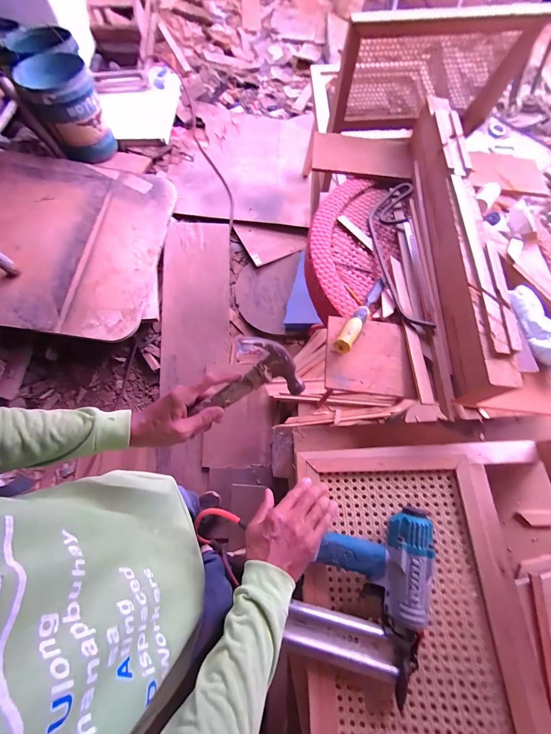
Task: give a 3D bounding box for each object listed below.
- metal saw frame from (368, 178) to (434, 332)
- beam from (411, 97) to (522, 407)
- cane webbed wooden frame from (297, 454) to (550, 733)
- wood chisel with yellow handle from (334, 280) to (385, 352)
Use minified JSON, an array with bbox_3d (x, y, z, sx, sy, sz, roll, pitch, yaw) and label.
[{"bbox_3d":[0.274,-0.261,0.648,0.095,0.041,0.421,3,67,0],"label":"metal saw frame"},{"bbox_3d":[0.348,-0.291,0.593,0.059,0.089,0.718,4,67,0],"label":"beam"},{"bbox_3d":[0.199,0.368,0.433,0.303,0.024,0.454,-6,70,10],"label":"cane webbed wooden frame"},{"bbox_3d":[0.173,-0.108,0.574,0.028,0.023,0.232,30,54,11],"label":"wood chisel with yellow handle"}]

